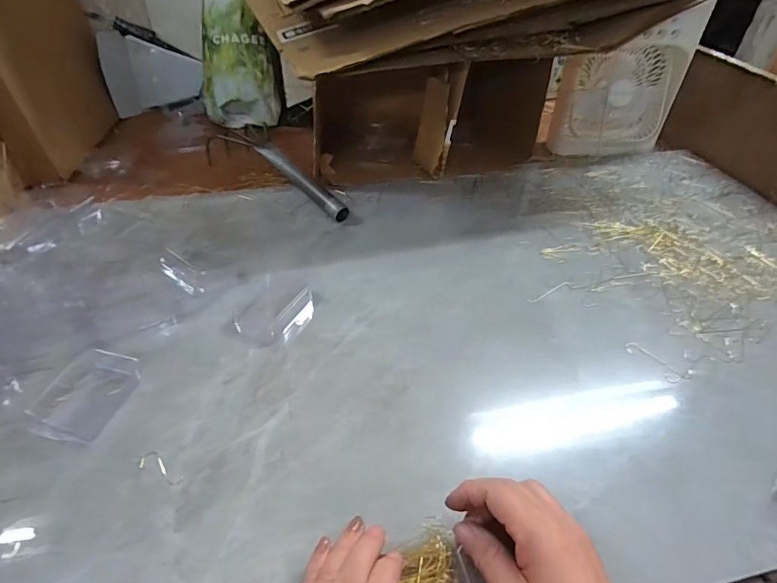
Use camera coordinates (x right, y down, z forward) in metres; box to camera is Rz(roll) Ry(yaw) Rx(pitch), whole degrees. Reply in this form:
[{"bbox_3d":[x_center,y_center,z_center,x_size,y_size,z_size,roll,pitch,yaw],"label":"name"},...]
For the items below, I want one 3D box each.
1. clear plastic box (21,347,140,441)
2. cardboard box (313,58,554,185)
[{"bbox_3d":[-0.274,0.093,0.408,0.070,0.013,0.085,10,42,11],"label":"clear plastic box"},{"bbox_3d":[0.023,-0.300,0.738,0.301,0.150,0.221,-7,42,-9],"label":"cardboard box"}]

